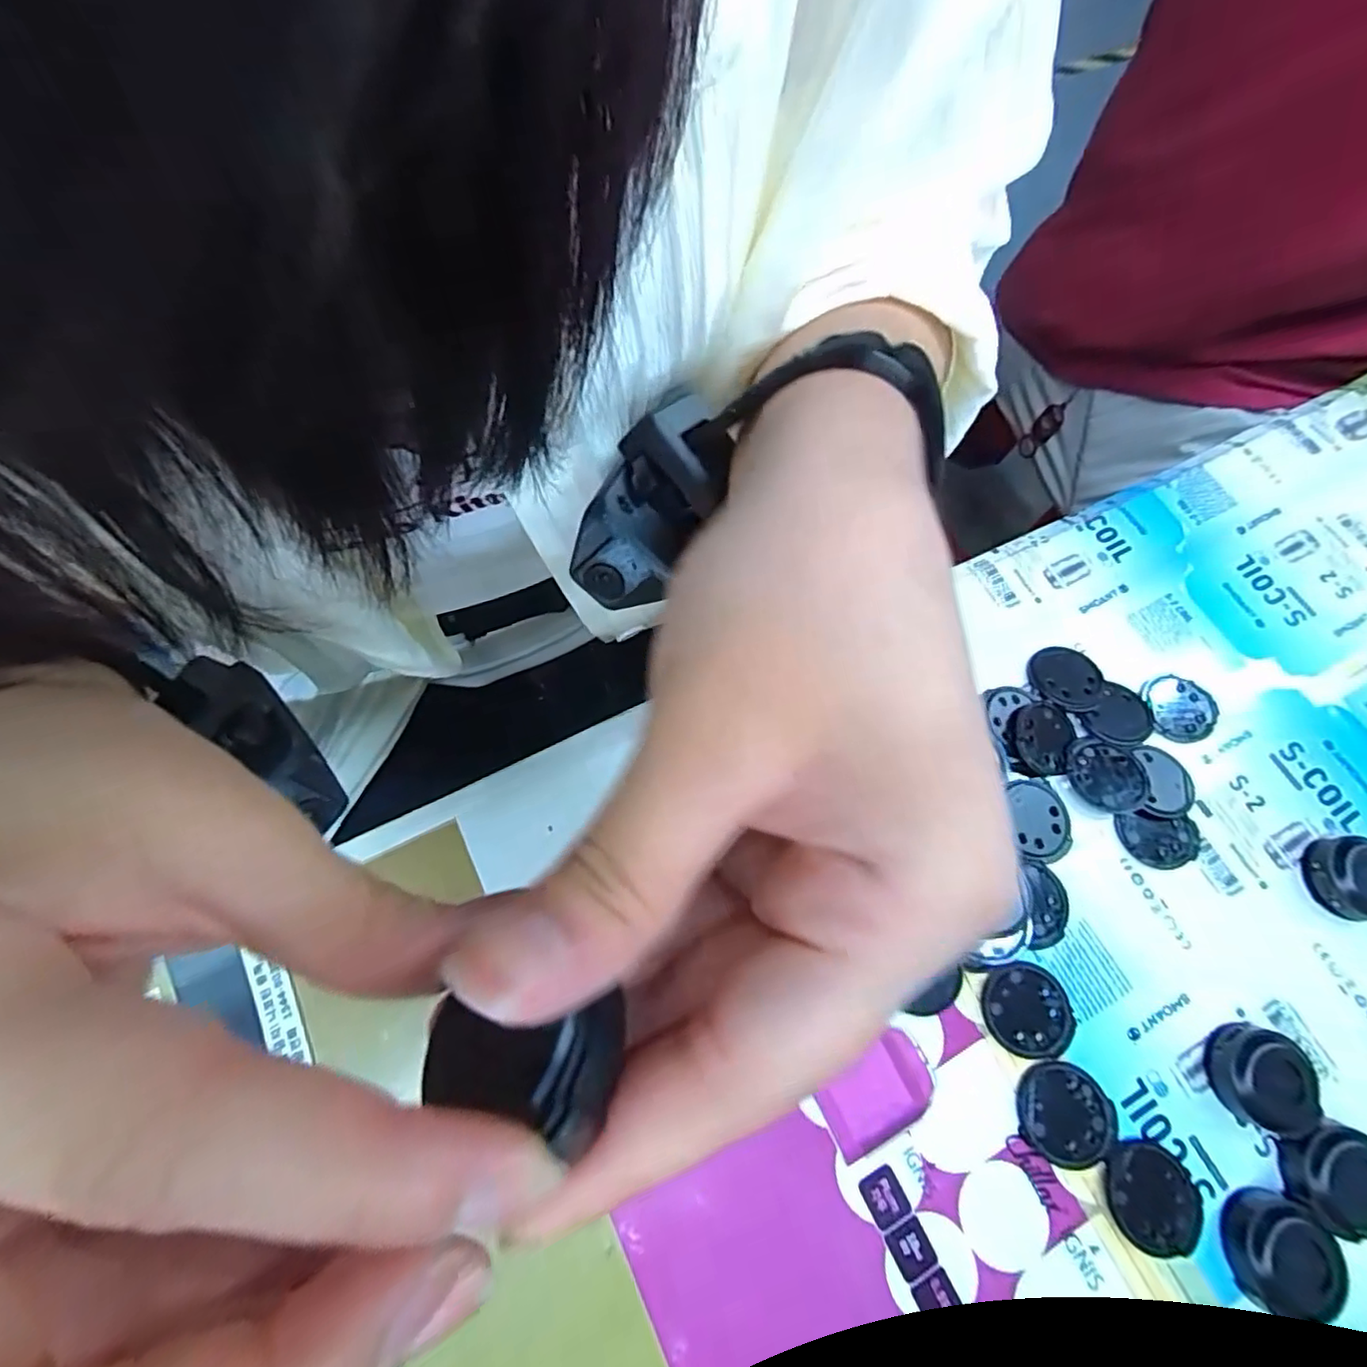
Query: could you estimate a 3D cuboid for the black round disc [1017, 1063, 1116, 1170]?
[{"bbox_3d":[0.126,0.142,0.208,0.031,0.004,0.028,23,69,7],"label":"black round disc"}]

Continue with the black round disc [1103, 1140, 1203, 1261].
[{"bbox_3d":[0.149,0.163,0.200,0.028,0.004,0.028,1,68,-2],"label":"black round disc"}]

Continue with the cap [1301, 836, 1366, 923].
[{"bbox_3d":[0.251,0.073,0.236,0.027,0.016,0.028,1,68,-2],"label":"cap"}]

